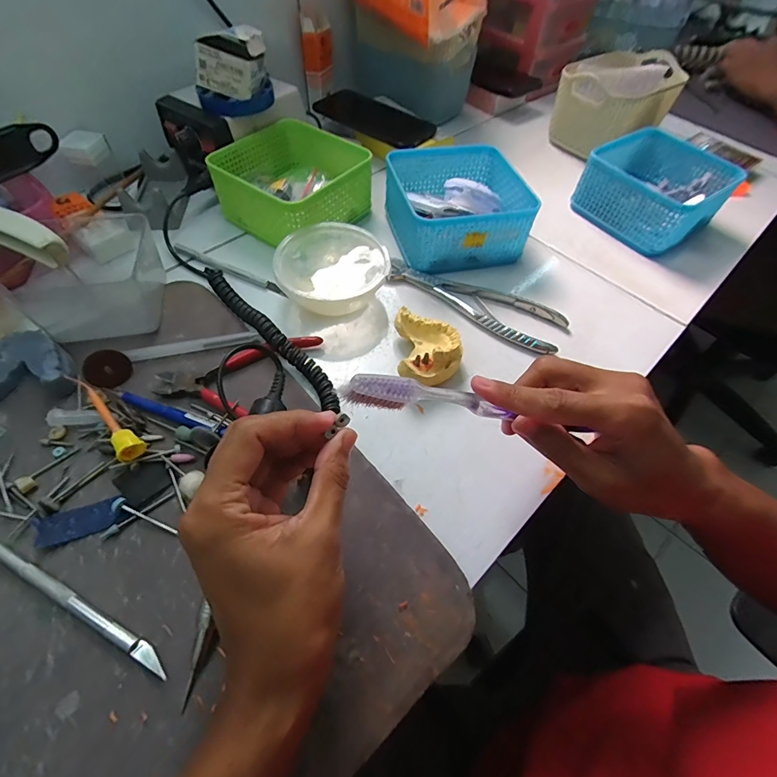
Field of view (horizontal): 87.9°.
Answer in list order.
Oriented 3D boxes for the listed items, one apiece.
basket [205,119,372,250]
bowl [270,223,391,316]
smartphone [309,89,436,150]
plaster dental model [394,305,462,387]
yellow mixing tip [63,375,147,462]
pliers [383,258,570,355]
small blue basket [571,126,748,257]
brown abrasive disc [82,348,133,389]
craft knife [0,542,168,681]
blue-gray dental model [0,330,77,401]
[{"bbox_3d":[-0.102,-0.226,0.441,0.132,0.059,0.133,32,60,17],"label":"basket"},{"bbox_3d":[-0.055,-0.111,0.384,0.100,0.039,0.098,2,56,-3],"label":"bowl"},{"bbox_3d":[-0.026,-0.366,0.544,0.181,0.015,0.080,34,61,18],"label":"smartphone"},{"bbox_3d":[0.034,-0.033,0.344,0.052,0.028,0.072,-1,56,-4],"label":"plaster dental model"},{"bbox_3d":[-0.210,0.020,0.299,0.089,0.016,0.017,39,62,20],"label":"yellow mixing tip"},{"bbox_3d":[0.082,-0.089,0.400,0.183,0.011,0.056,28,59,15],"label":"pliers"},{"bbox_3d":[0.315,-0.233,0.479,0.135,0.070,0.125,-30,63,-21],"label":"small blue basket"},{"bbox_3d":[-0.218,-0.016,0.315,0.004,0.030,0.030,11,49,40],"label":"brown abrasive disc"},{"bbox_3d":[-0.182,0.127,0.236,0.135,0.006,0.009,25,58,13],"label":"craft knife"},{"bbox_3d":[-0.285,-0.021,0.321,0.064,0.025,0.054,-7,57,-8],"label":"blue-gray dental model"}]

